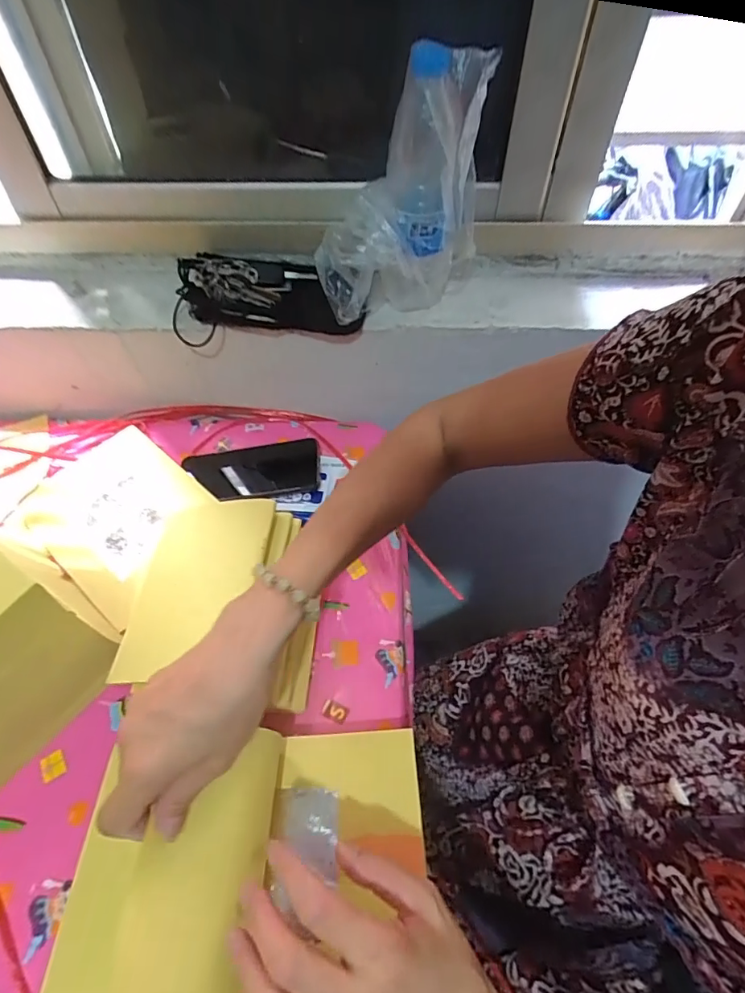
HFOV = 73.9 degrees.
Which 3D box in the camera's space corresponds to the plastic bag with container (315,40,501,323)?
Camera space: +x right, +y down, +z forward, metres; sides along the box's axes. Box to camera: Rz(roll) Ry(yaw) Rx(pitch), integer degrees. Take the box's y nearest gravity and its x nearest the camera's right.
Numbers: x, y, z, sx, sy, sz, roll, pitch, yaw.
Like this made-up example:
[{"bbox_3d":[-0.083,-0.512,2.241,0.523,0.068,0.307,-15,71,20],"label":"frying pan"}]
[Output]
[{"bbox_3d":[0.025,-0.303,0.503,0.170,0.221,0.117,3,52,4],"label":"plastic bag with container"}]

